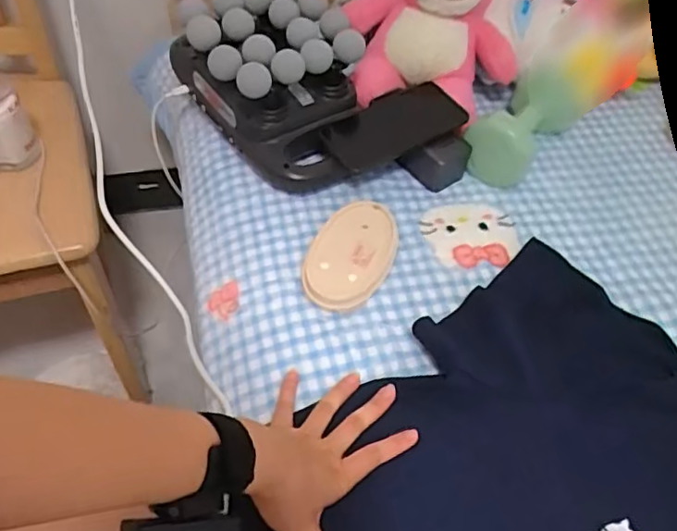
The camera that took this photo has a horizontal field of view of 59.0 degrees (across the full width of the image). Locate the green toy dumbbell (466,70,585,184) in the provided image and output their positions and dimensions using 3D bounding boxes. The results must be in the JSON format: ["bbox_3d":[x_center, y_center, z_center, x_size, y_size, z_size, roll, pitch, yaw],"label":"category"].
[{"bbox_3d":[0.224,-0.166,0.707,0.066,0.080,0.174,39,58,23],"label":"green toy dumbbell"}]

